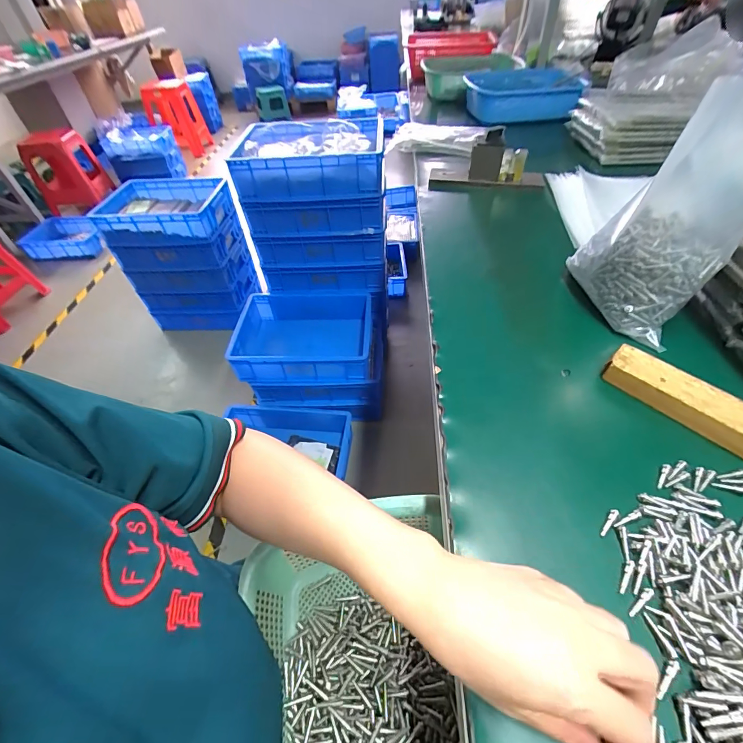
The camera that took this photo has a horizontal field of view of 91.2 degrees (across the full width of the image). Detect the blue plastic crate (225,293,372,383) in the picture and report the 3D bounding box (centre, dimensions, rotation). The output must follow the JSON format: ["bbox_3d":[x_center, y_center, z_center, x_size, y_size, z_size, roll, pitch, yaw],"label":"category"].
[{"bbox_3d":[-0.219,-0.108,1.174,0.428,0.140,0.305,0,49,4],"label":"blue plastic crate"}]

